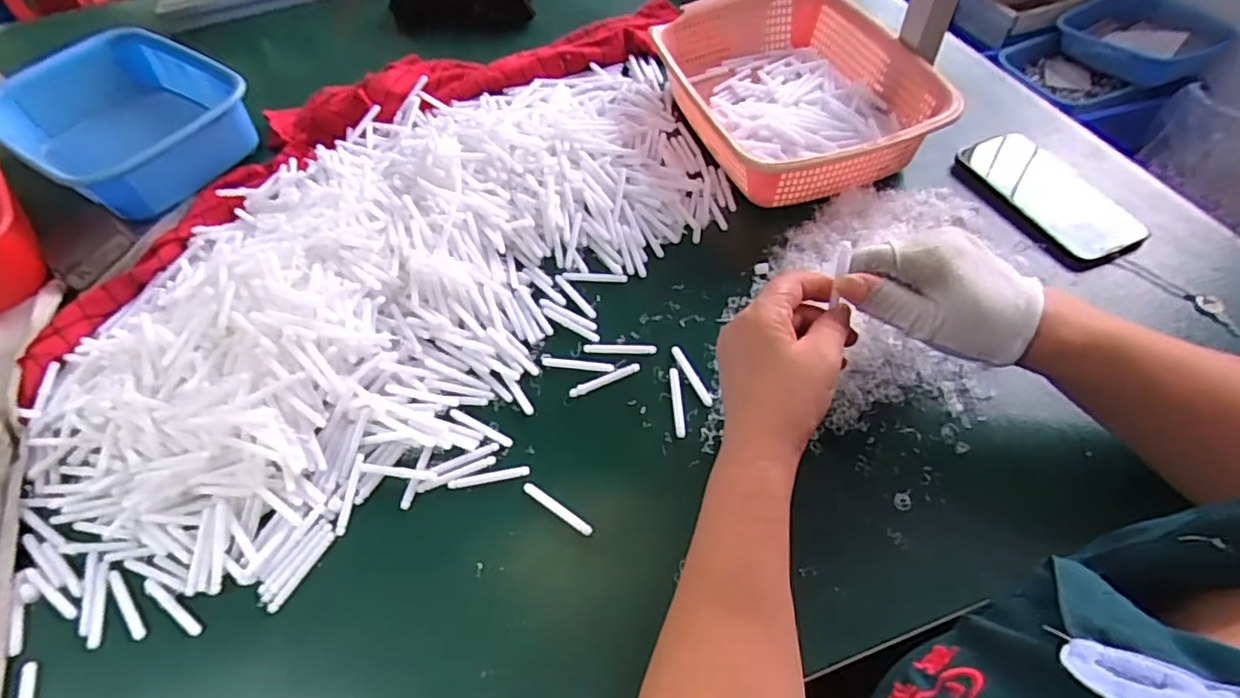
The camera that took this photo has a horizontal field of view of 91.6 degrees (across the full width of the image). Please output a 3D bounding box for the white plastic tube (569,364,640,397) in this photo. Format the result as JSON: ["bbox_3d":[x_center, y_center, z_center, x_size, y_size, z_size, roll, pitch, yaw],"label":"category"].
[{"bbox_3d":[-0.012,0.024,0.485,0.060,0.004,0.008,-22,58,-9],"label":"white plastic tube"}]

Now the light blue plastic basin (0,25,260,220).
[{"bbox_3d":[-0.561,-0.256,0.687,0.254,0.077,0.203,28,61,22],"label":"light blue plastic basin"}]

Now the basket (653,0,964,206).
[{"bbox_3d":[0.175,-0.265,0.623,0.226,0.078,0.285,-19,57,-8],"label":"basket"}]

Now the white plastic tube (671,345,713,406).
[{"bbox_3d":[0.057,0.020,0.480,0.008,0.004,0.061,-23,58,-10],"label":"white plastic tube"}]

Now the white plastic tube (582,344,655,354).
[{"bbox_3d":[0.000,-0.001,0.501,0.059,0.004,0.008,0,57,5],"label":"white plastic tube"}]

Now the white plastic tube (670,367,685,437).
[{"bbox_3d":[0.045,0.040,0.470,0.007,0.004,0.059,-5,56,2],"label":"white plastic tube"}]

